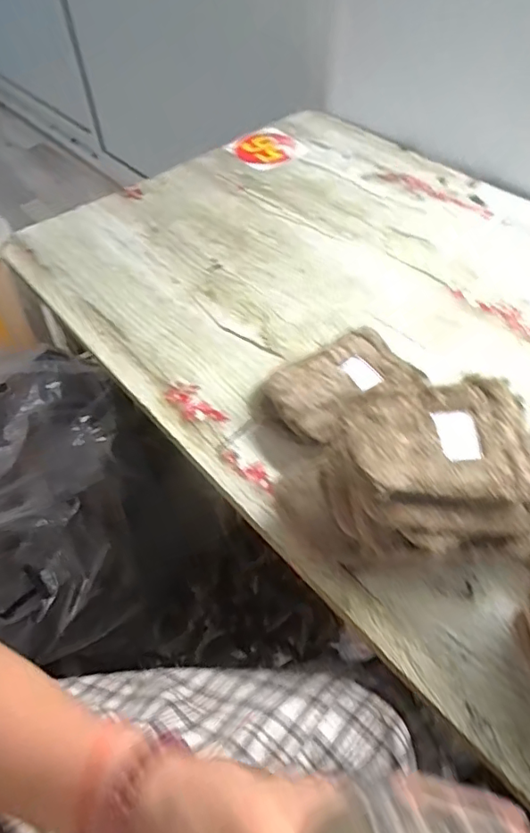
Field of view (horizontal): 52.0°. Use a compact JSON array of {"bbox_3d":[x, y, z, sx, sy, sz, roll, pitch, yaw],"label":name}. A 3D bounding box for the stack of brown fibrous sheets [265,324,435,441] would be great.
[{"bbox_3d":[0.070,-0.022,0.507,0.132,0.052,0.105,-32,56,-18],"label":"stack of brown fibrous sheets"}]

